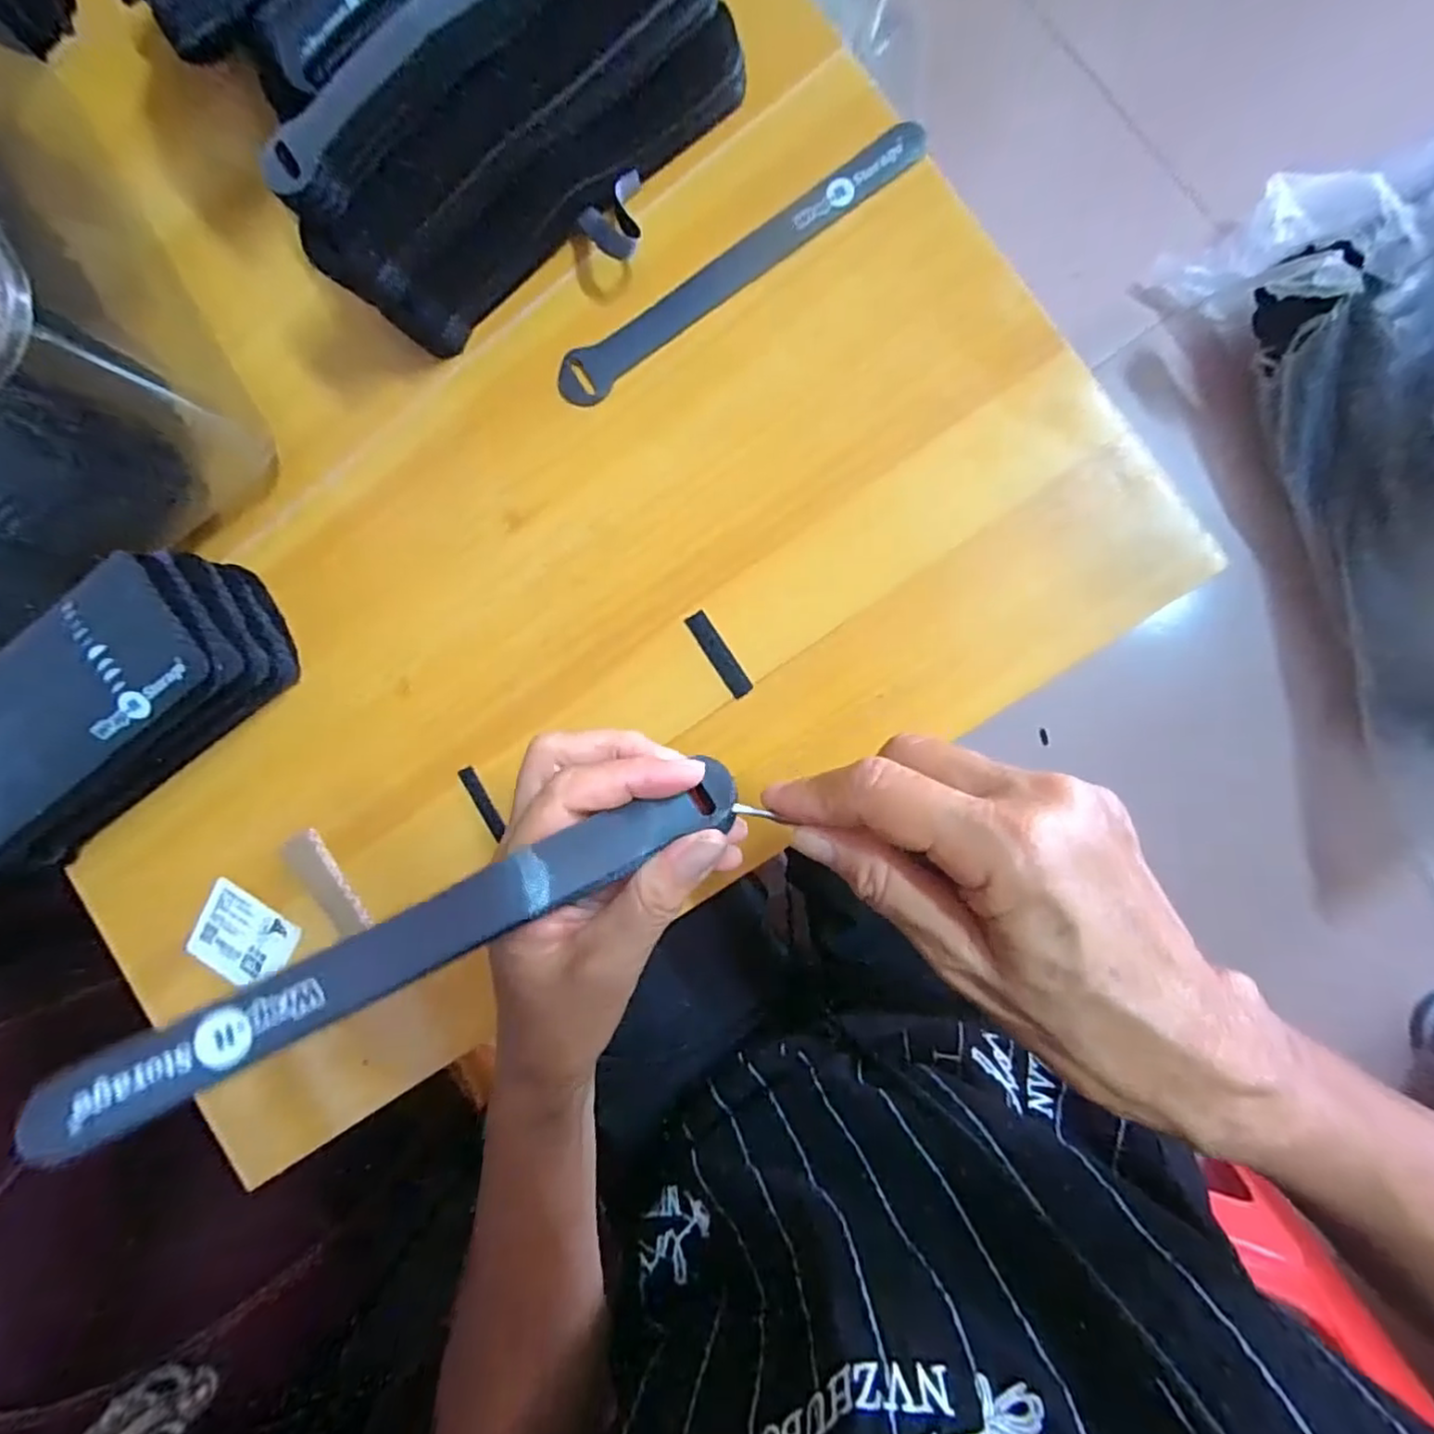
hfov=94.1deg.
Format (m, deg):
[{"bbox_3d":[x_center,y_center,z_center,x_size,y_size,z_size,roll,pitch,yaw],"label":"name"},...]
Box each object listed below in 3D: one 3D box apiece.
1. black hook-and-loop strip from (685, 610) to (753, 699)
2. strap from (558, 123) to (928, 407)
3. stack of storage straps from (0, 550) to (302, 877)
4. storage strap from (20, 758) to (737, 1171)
[{"bbox_3d":[0.001,-0.031,0.328,0.011,0.004,0.047,-34,85,8],"label":"black hook-and-loop strip"},{"bbox_3d":[0.008,-0.218,0.326,0.200,0.006,0.026,-32,77,10],"label":"strap"},{"bbox_3d":[-0.329,0.008,0.351,0.215,0.072,0.090,-38,84,7],"label":"stack of storage straps"},{"bbox_3d":[-0.080,0.062,0.197,0.195,0.008,0.021,-25,86,-21],"label":"storage strap"}]

